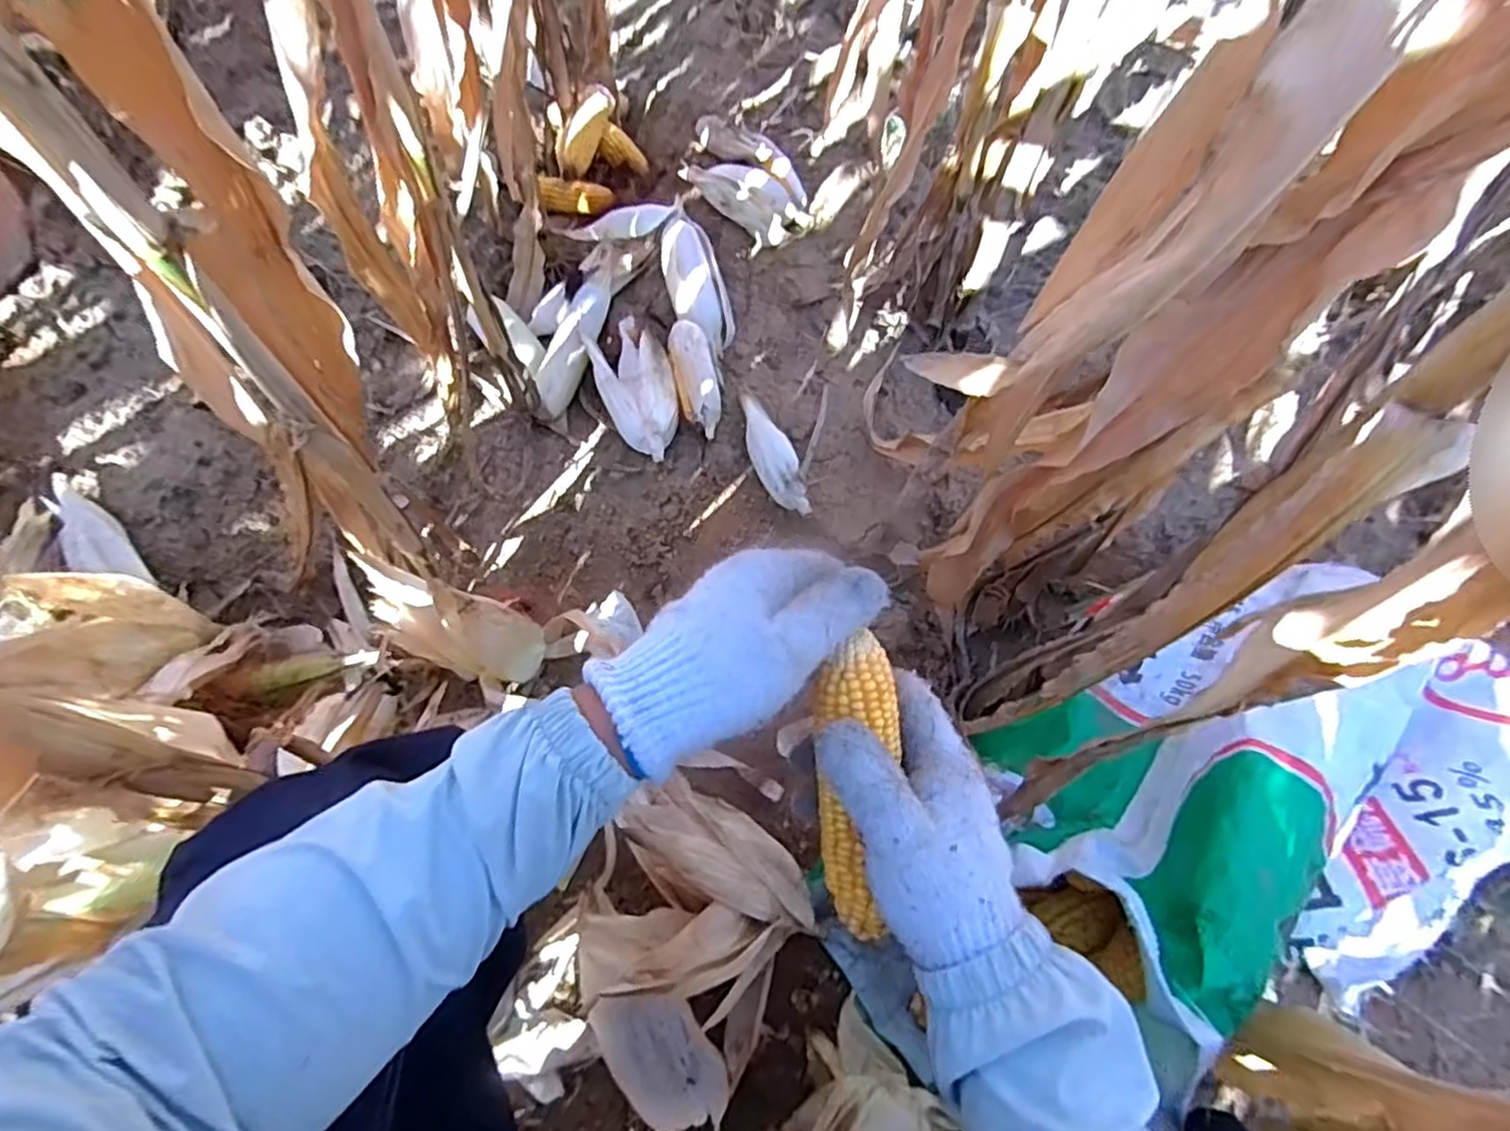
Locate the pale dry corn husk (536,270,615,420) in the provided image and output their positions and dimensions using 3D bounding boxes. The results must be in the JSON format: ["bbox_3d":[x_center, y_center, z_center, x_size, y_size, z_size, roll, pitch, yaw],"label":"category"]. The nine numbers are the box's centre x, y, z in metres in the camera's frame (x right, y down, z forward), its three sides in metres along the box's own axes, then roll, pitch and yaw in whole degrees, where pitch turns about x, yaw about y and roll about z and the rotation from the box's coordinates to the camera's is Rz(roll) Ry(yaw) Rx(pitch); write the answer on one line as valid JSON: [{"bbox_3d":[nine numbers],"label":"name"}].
[{"bbox_3d":[-0.258,-0.320,0.998,0.061,0.035,0.233,16,78,5],"label":"pale dry corn husk"}]

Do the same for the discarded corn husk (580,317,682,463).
[{"bbox_3d":[-0.161,-0.236,0.960,0.102,0.042,0.211,-14,66,-9],"label":"discarded corn husk"}]

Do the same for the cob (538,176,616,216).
[{"bbox_3d":[-0.304,-0.624,1.184,0.127,0.039,0.055,-10,64,-30],"label":"cob"}]

